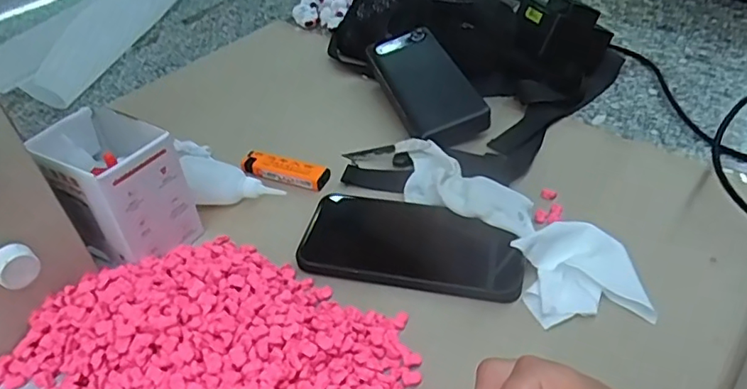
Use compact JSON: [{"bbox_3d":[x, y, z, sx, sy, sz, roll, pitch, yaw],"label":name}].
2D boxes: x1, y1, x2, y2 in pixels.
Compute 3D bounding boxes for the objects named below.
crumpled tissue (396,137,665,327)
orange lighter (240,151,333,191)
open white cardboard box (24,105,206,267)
[{"bbox_3d":[0.100,0.013,0.426,0.081,0.028,0.228,-26,45,-23],"label":"crumpled tissue"},{"bbox_3d":[-0.079,-0.023,0.500,0.082,0.010,0.020,14,44,20],"label":"orange lighter"},{"bbox_3d":[-0.193,-0.003,0.427,0.089,0.099,0.076,28,50,33],"label":"open white cardboard box"}]

